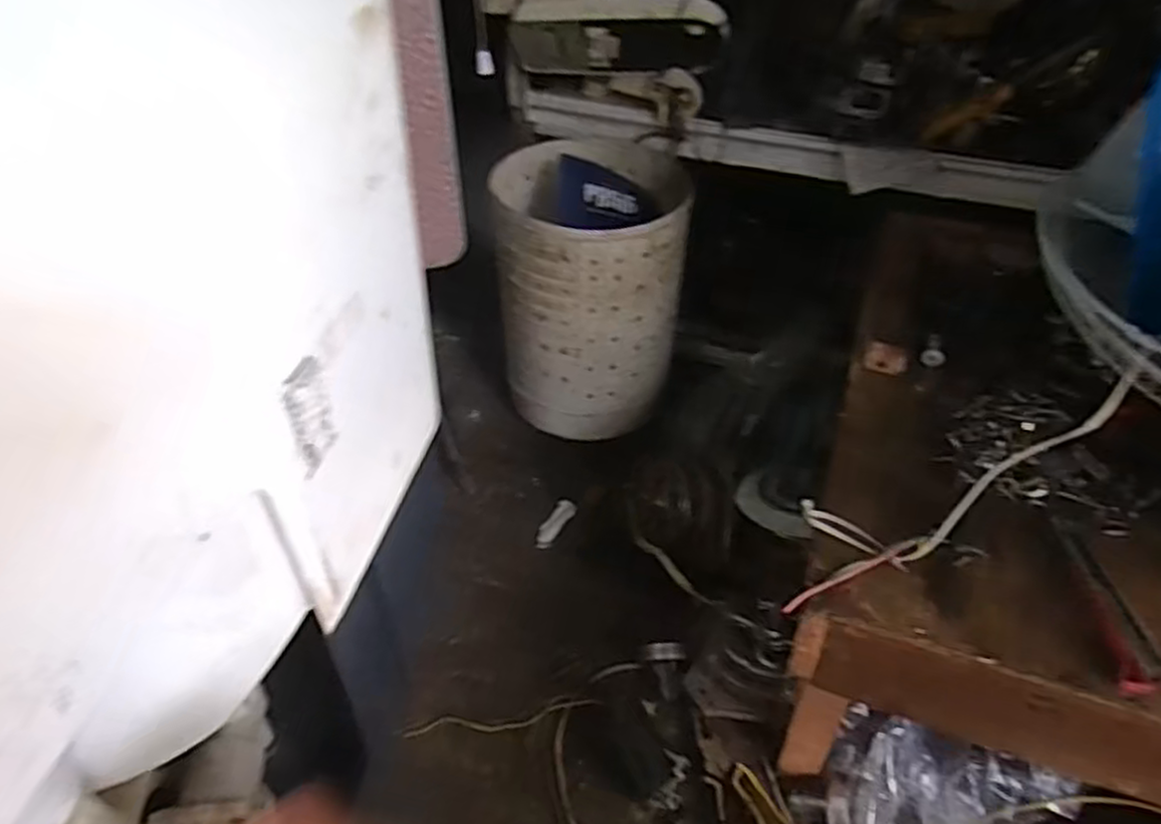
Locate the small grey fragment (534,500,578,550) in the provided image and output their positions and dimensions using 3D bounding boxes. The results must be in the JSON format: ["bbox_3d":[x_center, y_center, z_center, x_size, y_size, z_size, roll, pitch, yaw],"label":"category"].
[{"bbox_3d":[-0.036,0.156,1.039,0.029,0.006,0.089,18,46,22],"label":"small grey fragment"}]

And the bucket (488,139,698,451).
[{"bbox_3d":[0.018,-0.176,1.057,0.241,0.322,0.255,-2,41,1],"label":"bucket"}]

